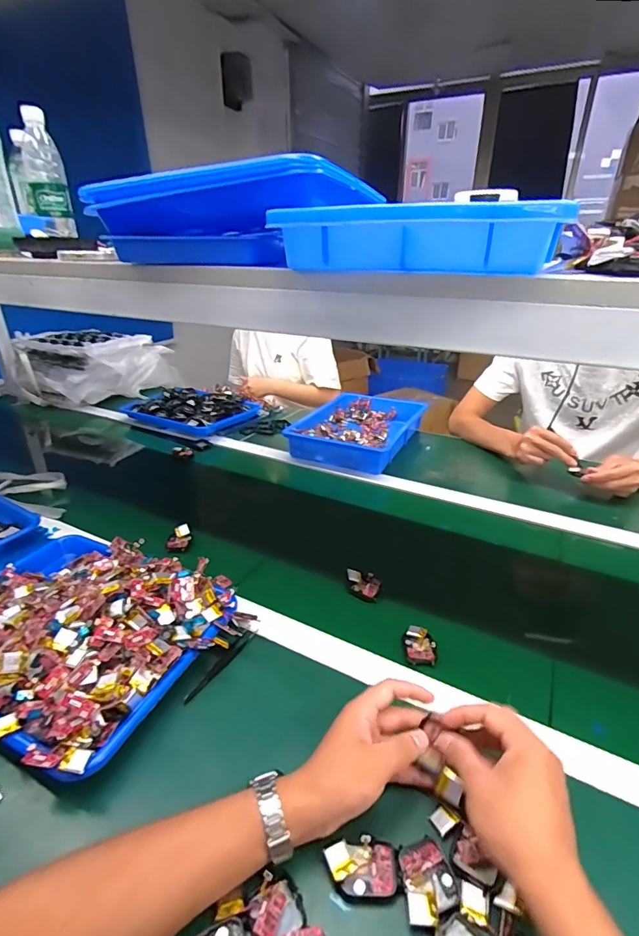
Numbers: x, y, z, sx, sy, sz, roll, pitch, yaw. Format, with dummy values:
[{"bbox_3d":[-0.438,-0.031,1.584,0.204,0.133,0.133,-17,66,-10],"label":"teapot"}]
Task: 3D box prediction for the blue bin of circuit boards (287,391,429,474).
[{"bbox_3d":[0.107,-0.103,1.116,0.238,0.064,0.360,13,30,24],"label":"blue bin of circuit boards"}]

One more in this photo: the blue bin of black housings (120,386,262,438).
[{"bbox_3d":[-0.335,-0.162,1.187,0.301,0.043,0.234,16,31,28],"label":"blue bin of black housings"}]

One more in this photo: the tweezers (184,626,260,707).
[{"bbox_3d":[-0.113,0.228,0.519,0.015,0.013,0.113,15,31,27],"label":"tweezers"}]

